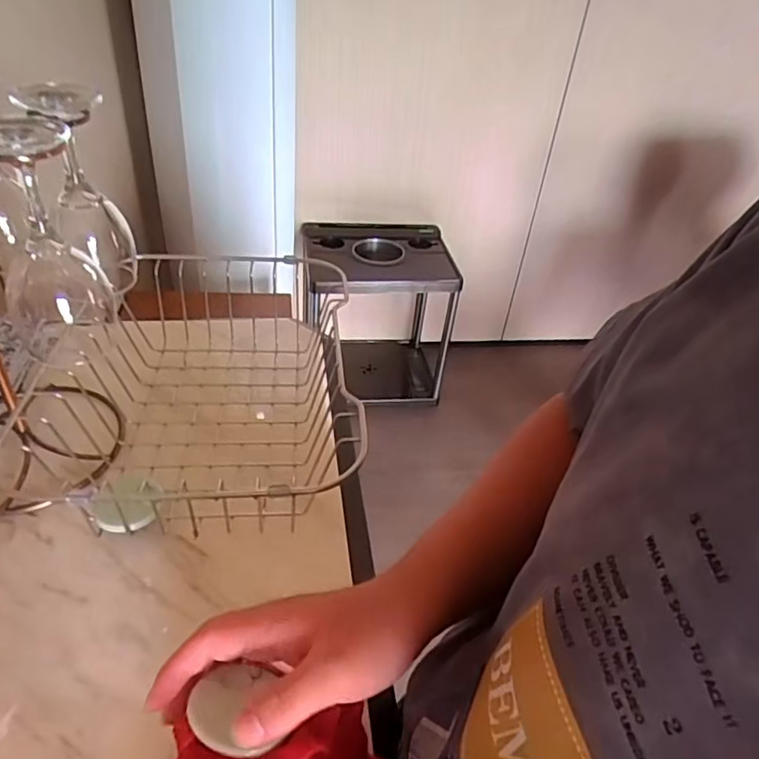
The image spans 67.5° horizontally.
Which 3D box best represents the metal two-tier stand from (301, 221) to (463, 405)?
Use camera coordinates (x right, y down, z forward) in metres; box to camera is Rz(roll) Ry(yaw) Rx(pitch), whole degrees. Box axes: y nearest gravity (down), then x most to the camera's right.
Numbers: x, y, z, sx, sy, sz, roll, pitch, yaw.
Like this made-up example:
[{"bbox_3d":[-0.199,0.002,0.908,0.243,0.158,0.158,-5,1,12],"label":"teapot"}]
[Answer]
[{"bbox_3d":[0.011,-0.215,1.978,0.536,0.510,0.419,1,38,-7],"label":"metal two-tier stand"}]

